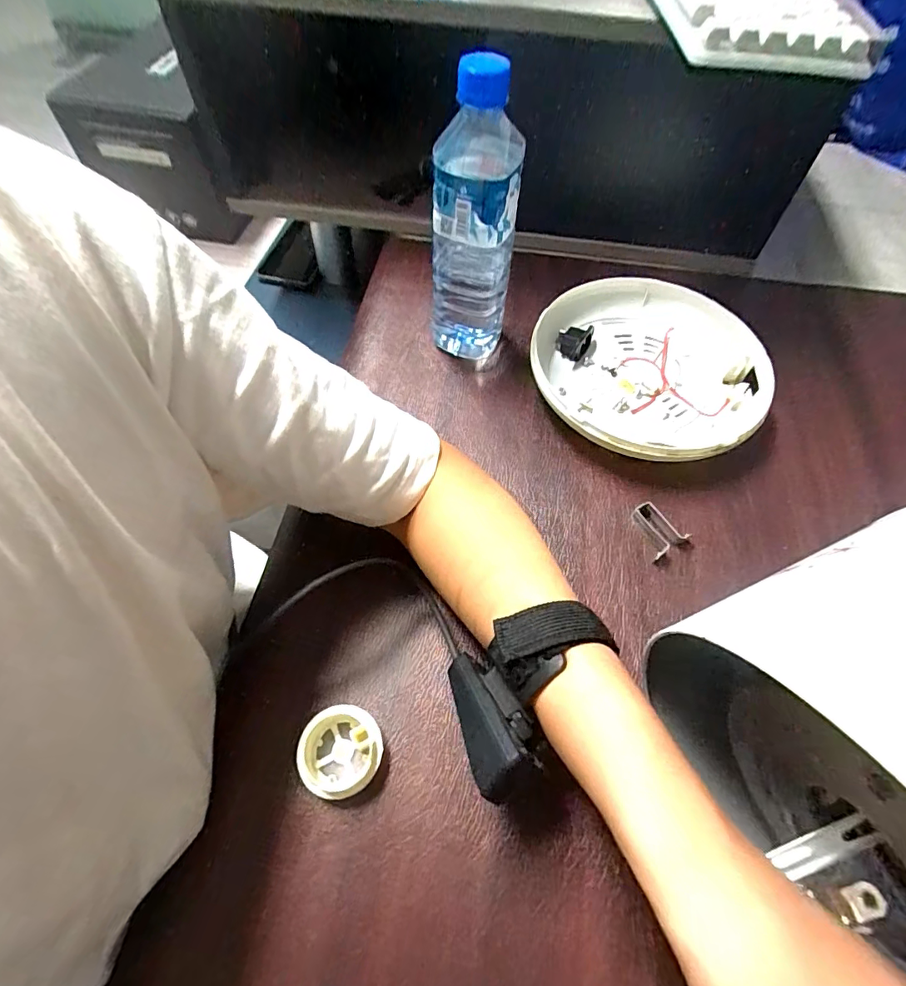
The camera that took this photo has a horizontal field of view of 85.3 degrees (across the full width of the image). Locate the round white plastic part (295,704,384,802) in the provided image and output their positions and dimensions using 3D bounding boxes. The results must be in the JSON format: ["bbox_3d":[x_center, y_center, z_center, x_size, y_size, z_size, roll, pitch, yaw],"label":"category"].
[{"bbox_3d":[-0.066,0.153,0.292,0.047,0.022,0.047,1,59,-1],"label":"round white plastic part"}]

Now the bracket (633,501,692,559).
[{"bbox_3d":[0.153,0.027,0.374,0.027,0.011,0.038,-27,64,-17],"label":"bracket"}]

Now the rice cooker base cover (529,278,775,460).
[{"bbox_3d":[0.174,-0.111,0.443,0.206,0.037,0.208,13,60,6],"label":"rice cooker base cover"}]

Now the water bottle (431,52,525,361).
[{"bbox_3d":[0.015,-0.209,0.390,0.065,0.208,0.073,7,59,2],"label":"water bottle"}]

